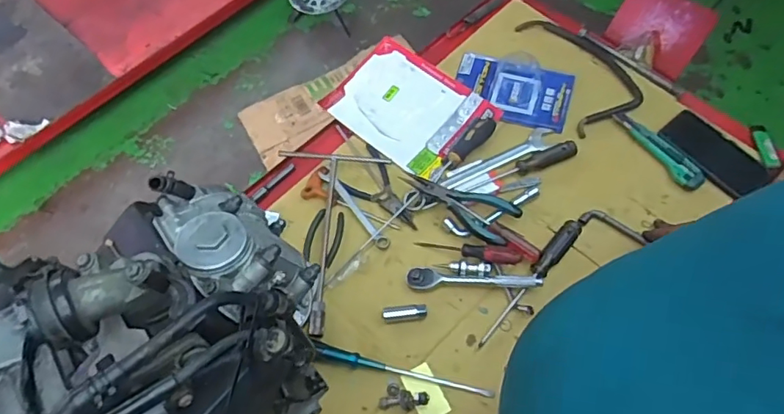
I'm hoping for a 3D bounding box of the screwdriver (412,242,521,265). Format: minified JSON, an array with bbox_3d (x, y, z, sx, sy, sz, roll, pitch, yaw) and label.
[{"bbox_3d":[0.114,0.066,0.826,0.157,0.017,0.022,6,64,24],"label":"screwdriver"}]

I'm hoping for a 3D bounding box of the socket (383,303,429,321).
[{"bbox_3d":[0.019,0.154,0.801,0.066,0.024,0.023,-10,65,-1],"label":"socket"}]

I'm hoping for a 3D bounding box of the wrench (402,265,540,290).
[{"bbox_3d":[0.119,0.113,0.809,0.194,0.029,0.040,8,66,7],"label":"wrench"}]

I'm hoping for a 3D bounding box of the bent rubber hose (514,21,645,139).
[{"bbox_3d":[0.340,-0.249,0.979,0.138,0.018,0.259,-18,65,-5],"label":"bent rubber hose"}]

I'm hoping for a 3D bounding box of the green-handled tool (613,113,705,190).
[{"bbox_3d":[0.433,-0.095,0.897,0.039,0.011,0.172,-38,68,-14],"label":"green-handled tool"}]

